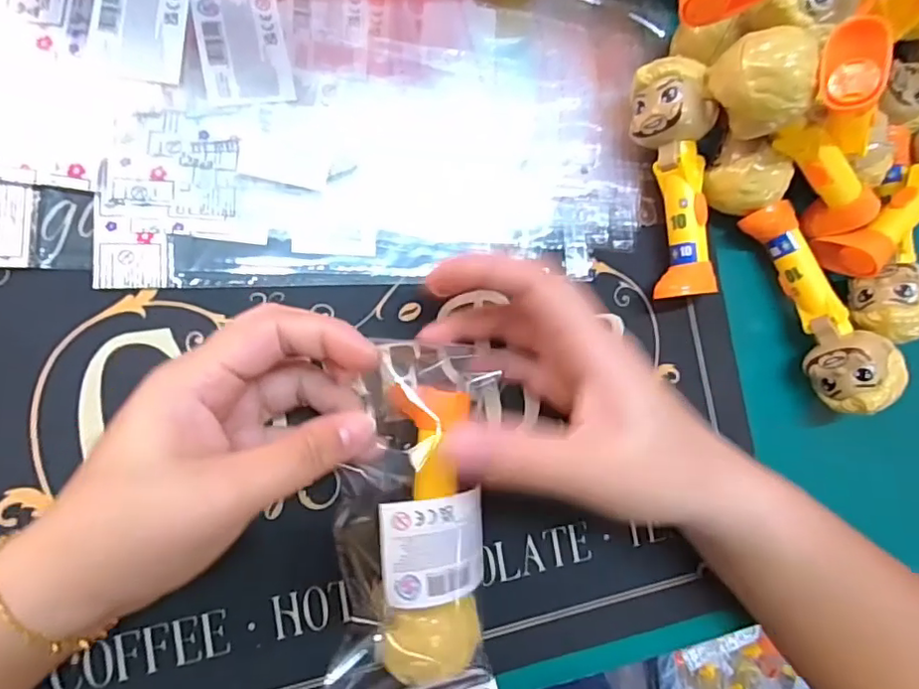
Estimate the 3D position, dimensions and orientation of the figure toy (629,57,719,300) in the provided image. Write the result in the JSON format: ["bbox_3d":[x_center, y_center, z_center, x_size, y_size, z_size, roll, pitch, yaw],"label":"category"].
[{"bbox_3d":[0.112,-0.084,0.301,0.040,0.039,0.121,-2,87,-13],"label":"figure toy"}]

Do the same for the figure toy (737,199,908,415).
[{"bbox_3d":[0.194,-0.022,0.308,0.035,0.033,0.117,-27,91,-13],"label":"figure toy"}]

